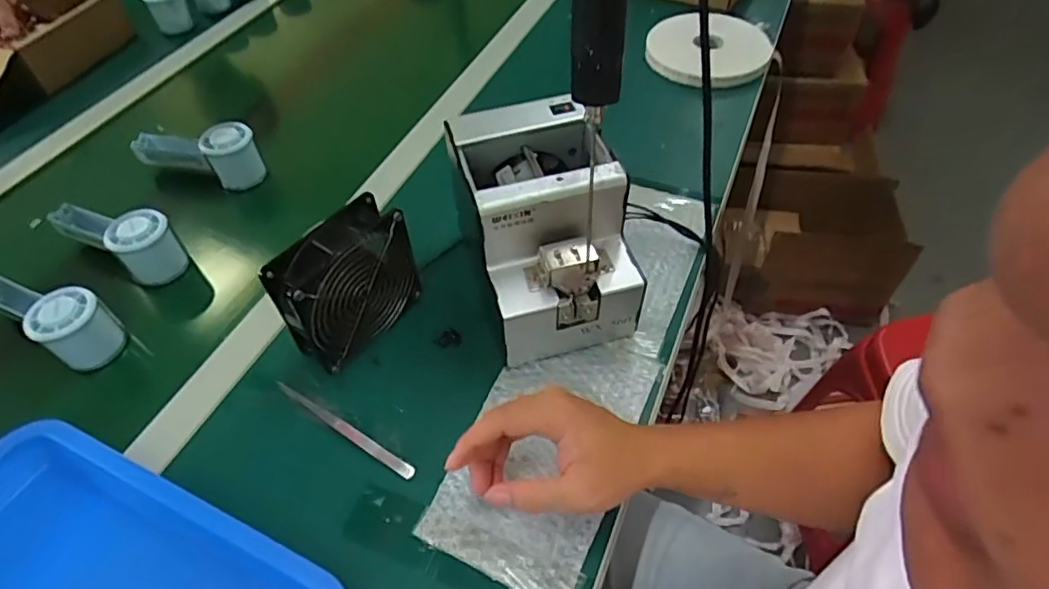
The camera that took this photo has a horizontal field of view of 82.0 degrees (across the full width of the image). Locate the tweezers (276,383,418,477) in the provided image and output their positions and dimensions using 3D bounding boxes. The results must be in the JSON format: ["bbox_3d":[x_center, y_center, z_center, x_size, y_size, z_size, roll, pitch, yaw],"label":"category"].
[{"bbox_3d":[-0.150,0.111,0.498,0.146,0.005,0.011,25,56,22],"label":"tweezers"}]

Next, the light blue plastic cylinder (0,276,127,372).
[{"bbox_3d":[-0.448,0.014,0.563,0.152,0.059,0.053,21,55,20],"label":"light blue plastic cylinder"}]

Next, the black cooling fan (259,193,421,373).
[{"bbox_3d":[-0.150,-0.008,0.520,0.048,0.112,0.114,28,57,24],"label":"black cooling fan"}]

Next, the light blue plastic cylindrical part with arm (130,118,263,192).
[{"bbox_3d":[-0.392,-0.175,0.724,0.173,0.070,0.049,19,54,18],"label":"light blue plastic cylindrical part with arm"}]

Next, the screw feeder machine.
[{"bbox_3d":[0.018,-0.058,0.536,0.125,0.146,0.175,-13,51,-7],"label":"screw feeder machine"}]

